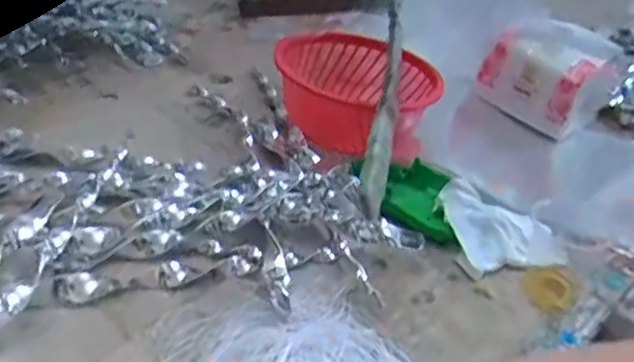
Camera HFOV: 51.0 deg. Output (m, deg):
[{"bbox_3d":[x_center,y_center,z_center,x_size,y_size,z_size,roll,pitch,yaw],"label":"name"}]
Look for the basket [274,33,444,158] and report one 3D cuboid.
[{"bbox_3d":[0.046,-0.094,0.727,0.167,0.077,0.148,18,36,15],"label":"basket"}]

